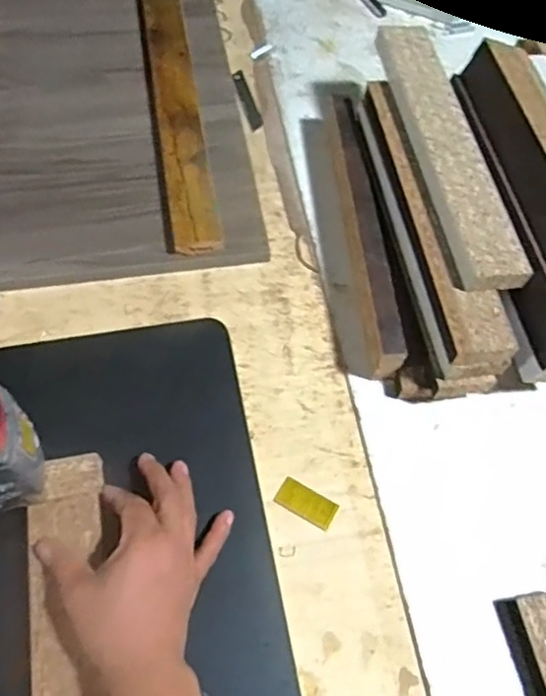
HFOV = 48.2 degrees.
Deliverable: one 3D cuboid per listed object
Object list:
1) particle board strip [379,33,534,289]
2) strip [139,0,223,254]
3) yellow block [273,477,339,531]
[{"bbox_3d":[0.157,-0.194,0.563,0.058,0.019,0.321,-6,63,-7],"label":"particle board strip"},{"bbox_3d":[-0.112,-0.287,0.678,0.051,0.020,0.448,-7,63,-8],"label":"strip"},{"bbox_3d":[0.027,0.126,0.494,0.048,0.004,0.024,28,65,10],"label":"yellow block"}]

